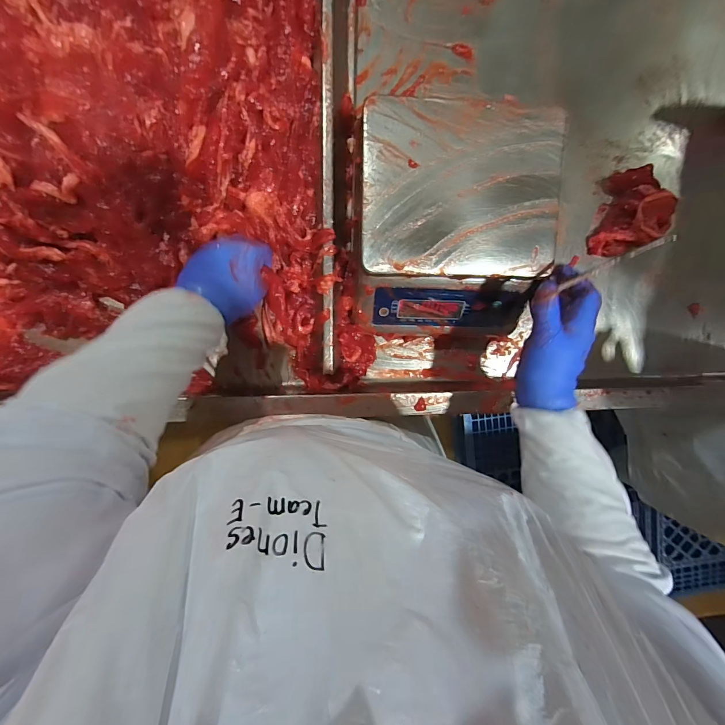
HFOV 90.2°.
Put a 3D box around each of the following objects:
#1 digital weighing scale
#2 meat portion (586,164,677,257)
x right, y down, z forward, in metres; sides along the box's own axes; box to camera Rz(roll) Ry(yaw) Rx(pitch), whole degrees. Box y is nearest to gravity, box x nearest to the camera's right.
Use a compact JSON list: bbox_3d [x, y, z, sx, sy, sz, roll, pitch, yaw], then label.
[{"bbox_3d":[0.109,-0.163,0.446,0.224,0.094,0.255,0,97,-4],"label":"digital weighing scale"},{"bbox_3d":[0.379,-0.218,0.516,0.106,0.043,0.105,0,97,-4],"label":"meat portion"}]

